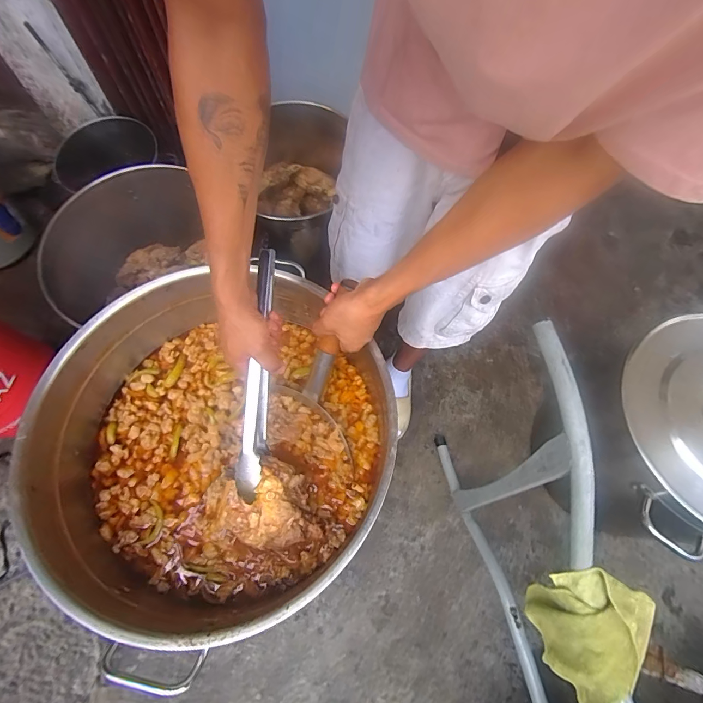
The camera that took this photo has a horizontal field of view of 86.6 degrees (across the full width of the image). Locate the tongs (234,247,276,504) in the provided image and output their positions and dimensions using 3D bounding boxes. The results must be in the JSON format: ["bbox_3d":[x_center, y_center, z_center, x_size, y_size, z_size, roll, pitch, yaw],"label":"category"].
[{"bbox_3d":[-0.129,0.034,0.524,0.034,0.050,0.343,5,89,2],"label":"tongs"}]

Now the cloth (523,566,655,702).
[{"bbox_3d":[0.335,0.409,0.559,0.121,0.132,0.167,35,69,15],"label":"cloth"}]

